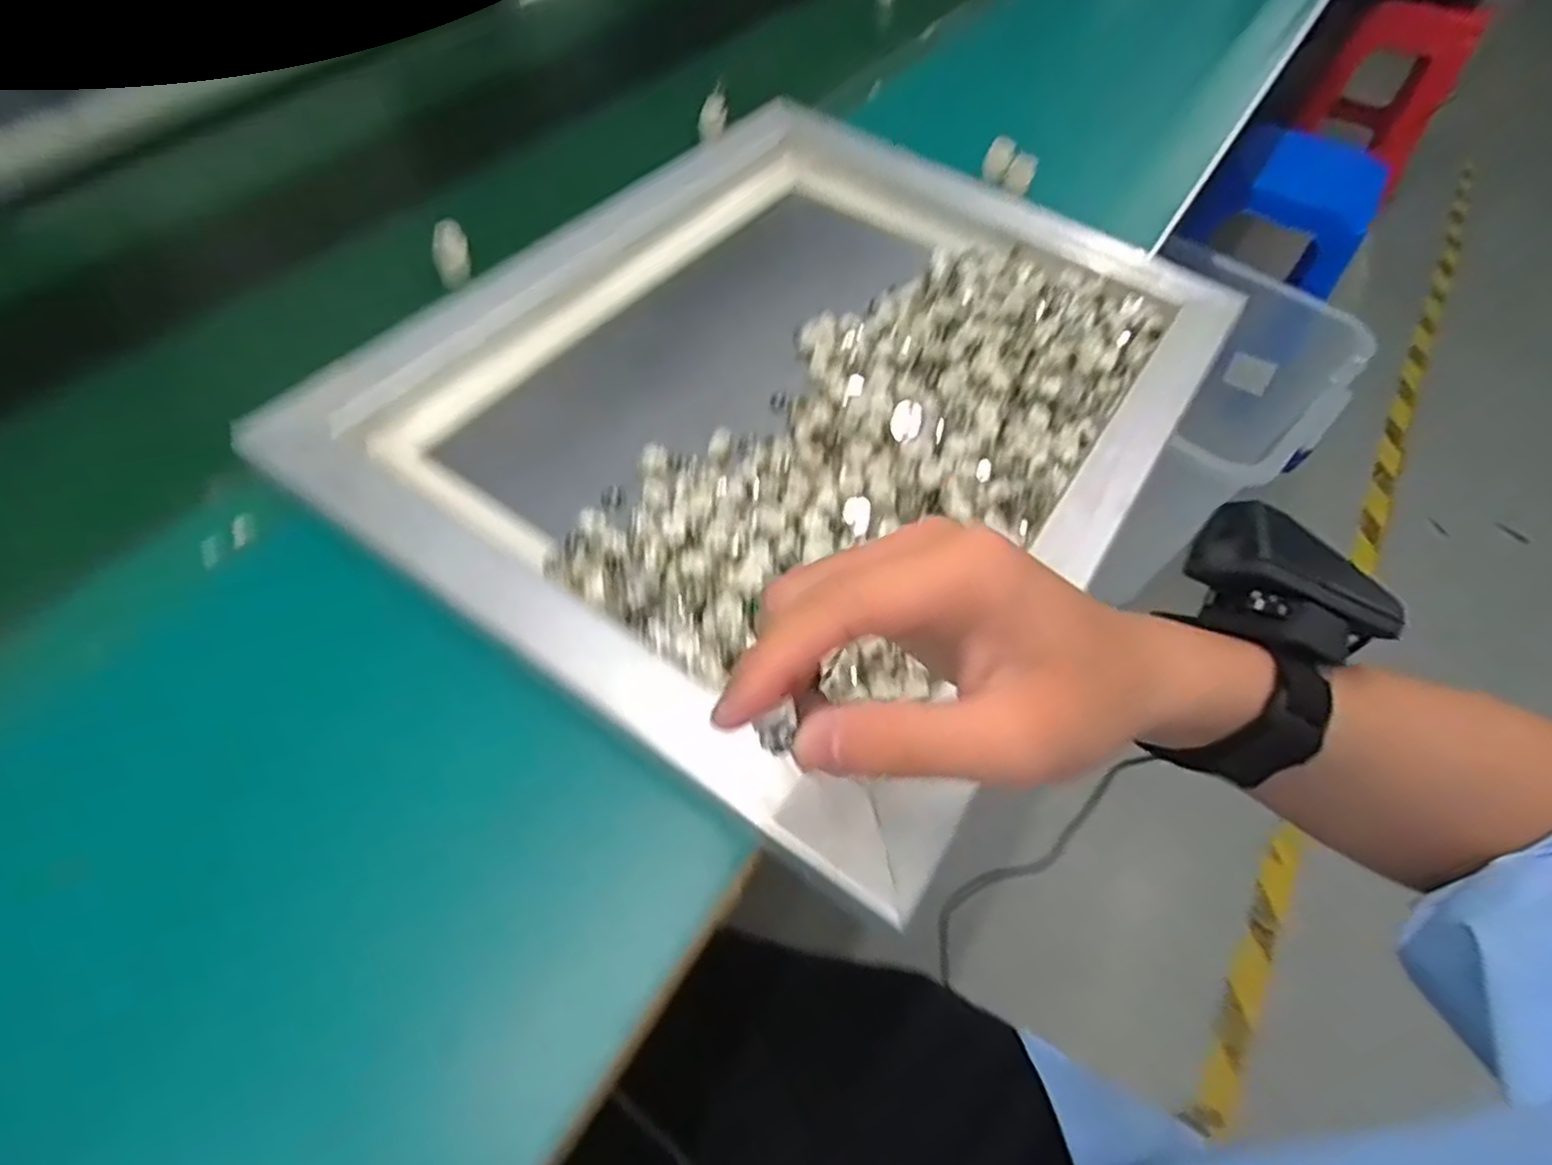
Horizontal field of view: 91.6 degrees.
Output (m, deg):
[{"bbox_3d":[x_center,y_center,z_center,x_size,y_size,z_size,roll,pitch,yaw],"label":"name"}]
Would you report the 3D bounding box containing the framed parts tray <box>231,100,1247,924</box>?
[{"bbox_3d":[0.020,-0.144,0.500,0.431,0.054,0.542,31,58,17],"label":"framed parts tray"}]

